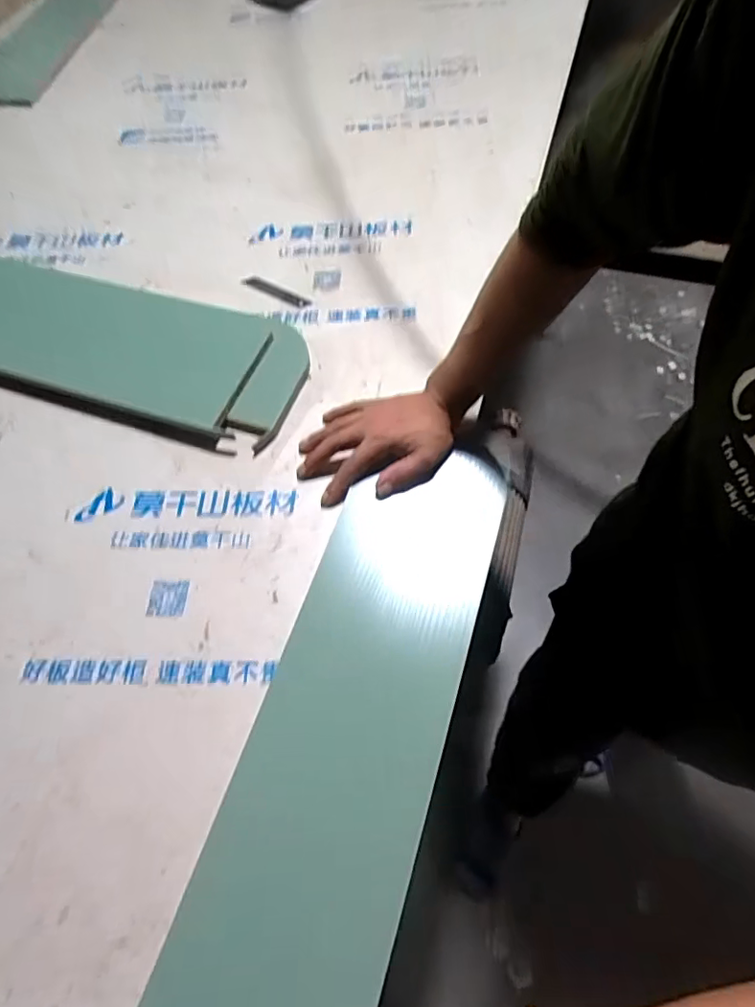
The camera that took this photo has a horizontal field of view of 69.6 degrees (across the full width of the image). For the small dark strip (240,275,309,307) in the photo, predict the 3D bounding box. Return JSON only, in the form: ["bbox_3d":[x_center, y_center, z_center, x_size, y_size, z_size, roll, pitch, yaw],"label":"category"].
[{"bbox_3d":[-0.131,-0.269,0.688,0.107,0.004,0.019,33,68,20],"label":"small dark strip"}]

